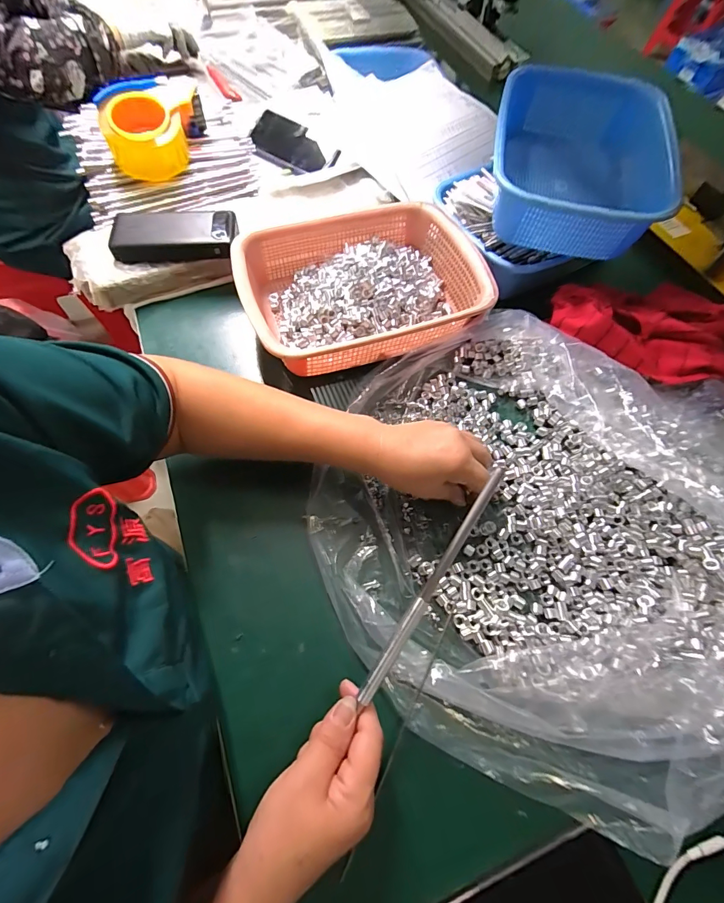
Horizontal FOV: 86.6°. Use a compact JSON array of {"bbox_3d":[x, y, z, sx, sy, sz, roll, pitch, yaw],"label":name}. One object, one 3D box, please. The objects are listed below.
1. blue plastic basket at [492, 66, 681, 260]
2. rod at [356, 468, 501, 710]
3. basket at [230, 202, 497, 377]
[{"bbox_3d":[0.265,-0.365,0.493,0.184,0.088,0.263,13,65,3],"label":"blue plastic basket"},{"bbox_3d":[0.051,0.102,0.287,0.009,0.007,0.201,31,90,13],"label":"rod"},{"bbox_3d":[0.003,-0.206,0.491,0.287,0.073,0.209,-17,67,-8],"label":"basket"}]

